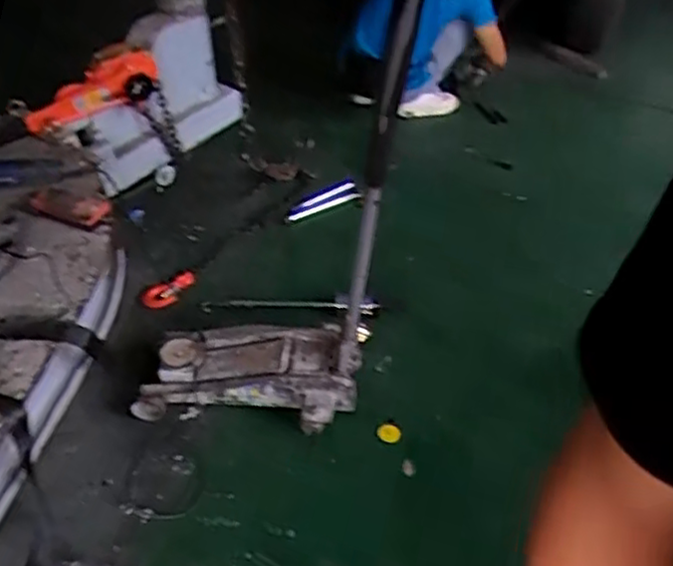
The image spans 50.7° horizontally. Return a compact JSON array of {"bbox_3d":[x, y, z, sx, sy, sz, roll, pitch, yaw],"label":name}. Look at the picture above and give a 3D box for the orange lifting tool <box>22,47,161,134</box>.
[{"bbox_3d":[-0.617,-0.477,1.792,0.340,0.103,0.116,-33,51,-16],"label":"orange lifting tool"}]

